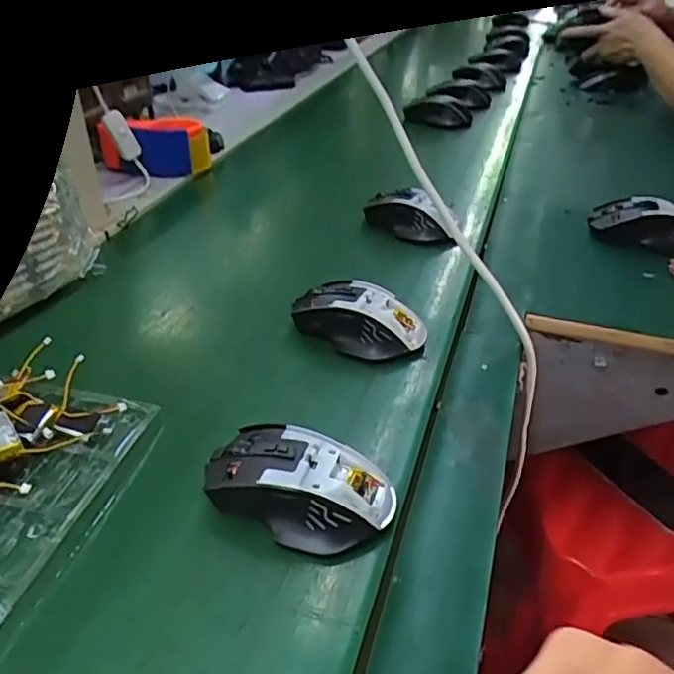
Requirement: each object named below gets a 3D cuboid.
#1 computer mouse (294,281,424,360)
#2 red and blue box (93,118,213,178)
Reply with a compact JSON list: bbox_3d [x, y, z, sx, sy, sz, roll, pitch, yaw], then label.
[{"bbox_3d":[0.017,-0.016,0.514,0.112,0.040,0.061,18,38,25],"label":"computer mouse"},{"bbox_3d":[-0.233,-0.251,0.796,0.125,0.069,0.059,-4,35,-5],"label":"red and blue box"}]

